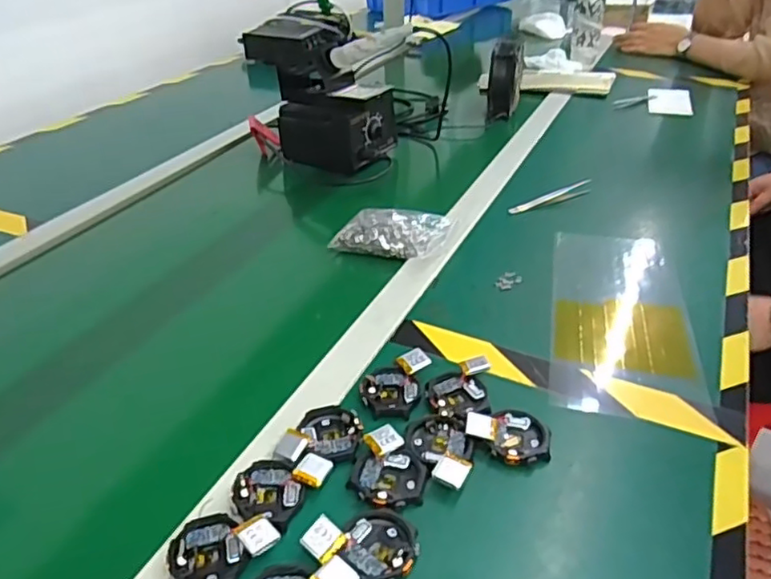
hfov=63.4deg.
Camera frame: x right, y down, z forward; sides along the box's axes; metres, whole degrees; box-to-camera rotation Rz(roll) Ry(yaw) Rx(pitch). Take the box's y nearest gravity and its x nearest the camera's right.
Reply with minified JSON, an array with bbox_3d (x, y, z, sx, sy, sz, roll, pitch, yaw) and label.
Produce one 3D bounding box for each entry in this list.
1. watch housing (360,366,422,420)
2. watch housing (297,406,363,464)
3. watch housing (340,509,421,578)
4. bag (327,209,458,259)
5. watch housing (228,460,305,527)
[{"bbox_3d":[0.004,0.083,0.507,0.046,0.007,0.055,-7,34,-9],"label":"watch housing"},{"bbox_3d":[-0.040,0.108,0.467,0.044,0.013,0.055,-10,35,-13],"label":"watch housing"},{"bbox_3d":[-0.002,0.164,0.394,0.047,0.015,0.045,0,34,0],"label":"watch housing"},{"bbox_3d":[0.013,-0.071,0.724,0.122,0.026,0.087,11,35,16],"label":"bag"},{"bbox_3d":[-0.079,0.137,0.424,0.047,0.011,0.043,0,34,0],"label":"watch housing"}]

